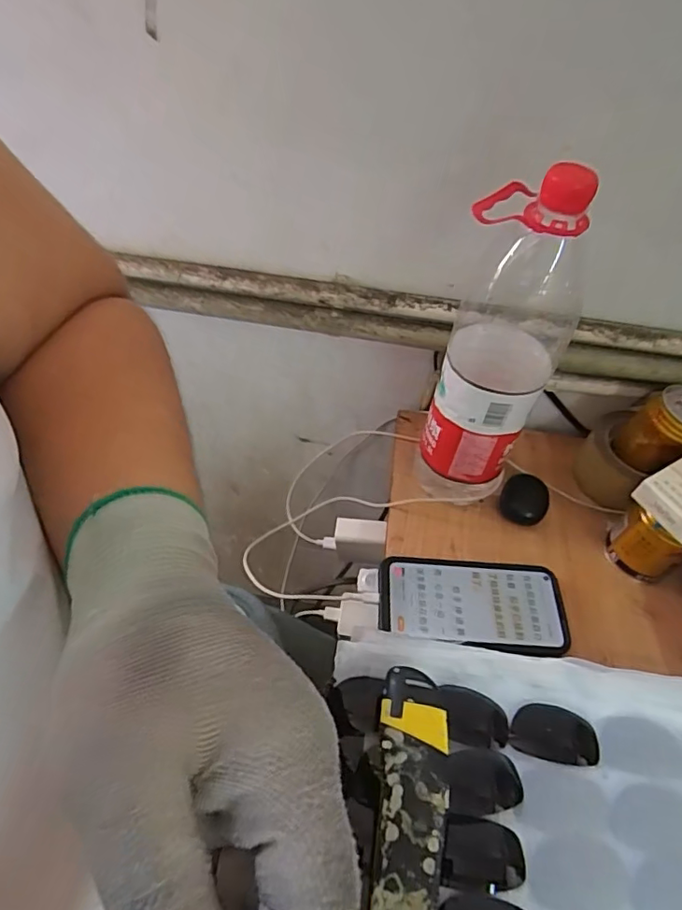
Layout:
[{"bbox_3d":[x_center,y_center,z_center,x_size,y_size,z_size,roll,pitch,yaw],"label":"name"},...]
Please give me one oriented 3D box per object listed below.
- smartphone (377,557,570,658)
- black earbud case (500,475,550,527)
[{"bbox_3d":[0.117,0.133,0.490,0.163,0.017,0.077,8,52,1],"label":"smartphone"},{"bbox_3d":[0.186,0.047,0.554,0.046,0.021,0.053,22,53,12],"label":"black earbud case"}]

